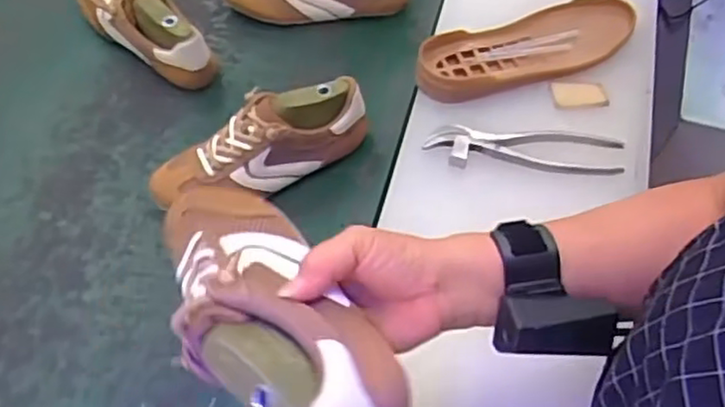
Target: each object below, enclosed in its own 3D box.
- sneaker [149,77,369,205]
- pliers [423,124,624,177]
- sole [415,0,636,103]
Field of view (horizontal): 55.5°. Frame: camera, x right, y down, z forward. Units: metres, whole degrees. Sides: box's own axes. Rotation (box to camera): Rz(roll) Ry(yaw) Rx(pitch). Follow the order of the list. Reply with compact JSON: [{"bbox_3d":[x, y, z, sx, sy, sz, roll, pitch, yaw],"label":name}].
[{"bbox_3d":[-0.109,-0.059,0.728,0.233,0.092,0.078,-26,59,-15],"label":"sneaker"},{"bbox_3d":[0.163,-0.057,0.697,0.193,0.012,0.054,8,55,0],"label":"pliers"},{"bbox_3d":[0.185,-0.172,0.763,0.251,0.034,0.091,-19,60,-18],"label":"sole"}]

